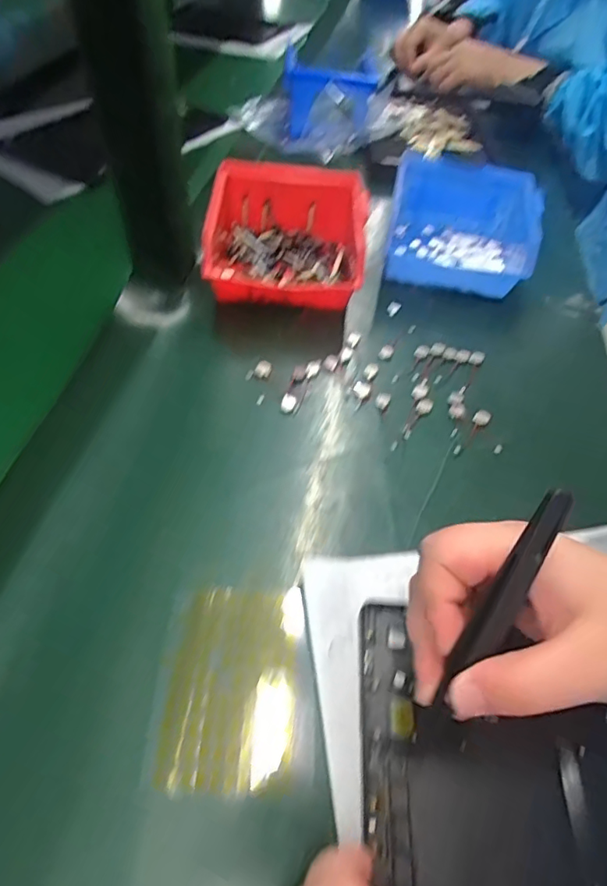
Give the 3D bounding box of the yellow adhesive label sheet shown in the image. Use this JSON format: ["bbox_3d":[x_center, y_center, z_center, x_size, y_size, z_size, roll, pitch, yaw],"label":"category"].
[{"bbox_3d":[-0.032,0.113,0.250,0.072,0.006,0.087,1,55,0],"label":"yellow adhesive label sheet"}]

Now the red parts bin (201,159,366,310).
[{"bbox_3d":[-0.015,-0.167,0.438,0.120,0.068,0.128,0,49,-3],"label":"red parts bin"}]

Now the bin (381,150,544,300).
[{"bbox_3d":[0.139,-0.191,0.476,0.128,0.065,0.125,15,51,11],"label":"bin"}]

